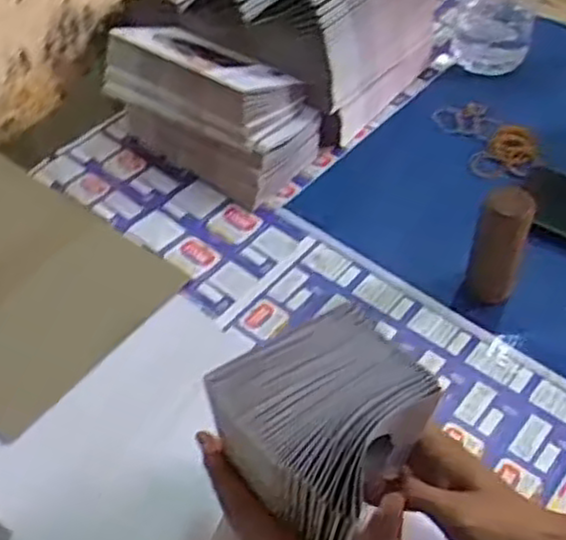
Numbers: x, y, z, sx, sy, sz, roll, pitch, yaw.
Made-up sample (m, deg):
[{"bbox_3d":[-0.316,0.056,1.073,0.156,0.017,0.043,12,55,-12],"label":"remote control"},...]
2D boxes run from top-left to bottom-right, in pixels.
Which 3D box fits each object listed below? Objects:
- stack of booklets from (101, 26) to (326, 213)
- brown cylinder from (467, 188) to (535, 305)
[{"bbox_3d":[-0.068,-0.166,0.758,0.194,0.114,0.110,29,57,24],"label":"stack of booklets"},{"bbox_3d":[0.177,-0.018,0.627,0.039,0.096,0.041,13,52,12],"label":"brown cylinder"}]

